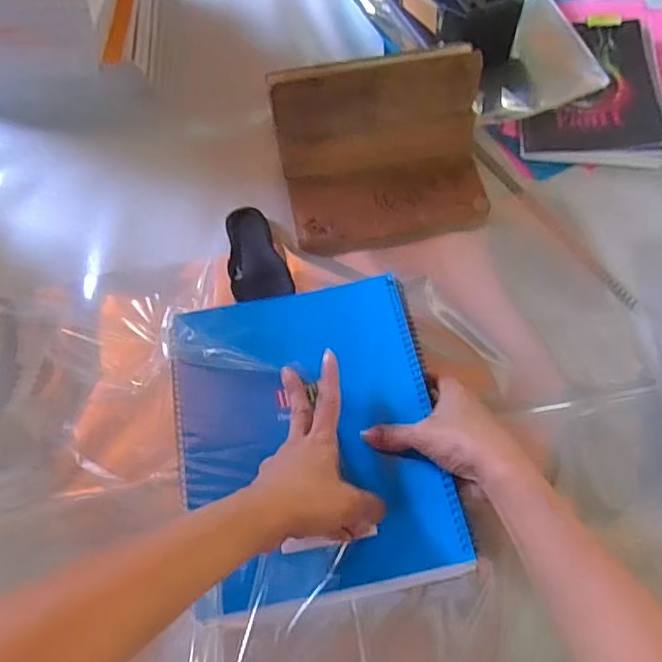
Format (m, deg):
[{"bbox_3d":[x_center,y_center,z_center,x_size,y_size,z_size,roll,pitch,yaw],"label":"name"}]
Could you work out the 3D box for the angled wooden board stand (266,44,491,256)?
[{"bbox_3d":[0.055,-0.180,0.589,0.202,0.135,0.132,-9,64,-4],"label":"angled wooden board stand"}]

